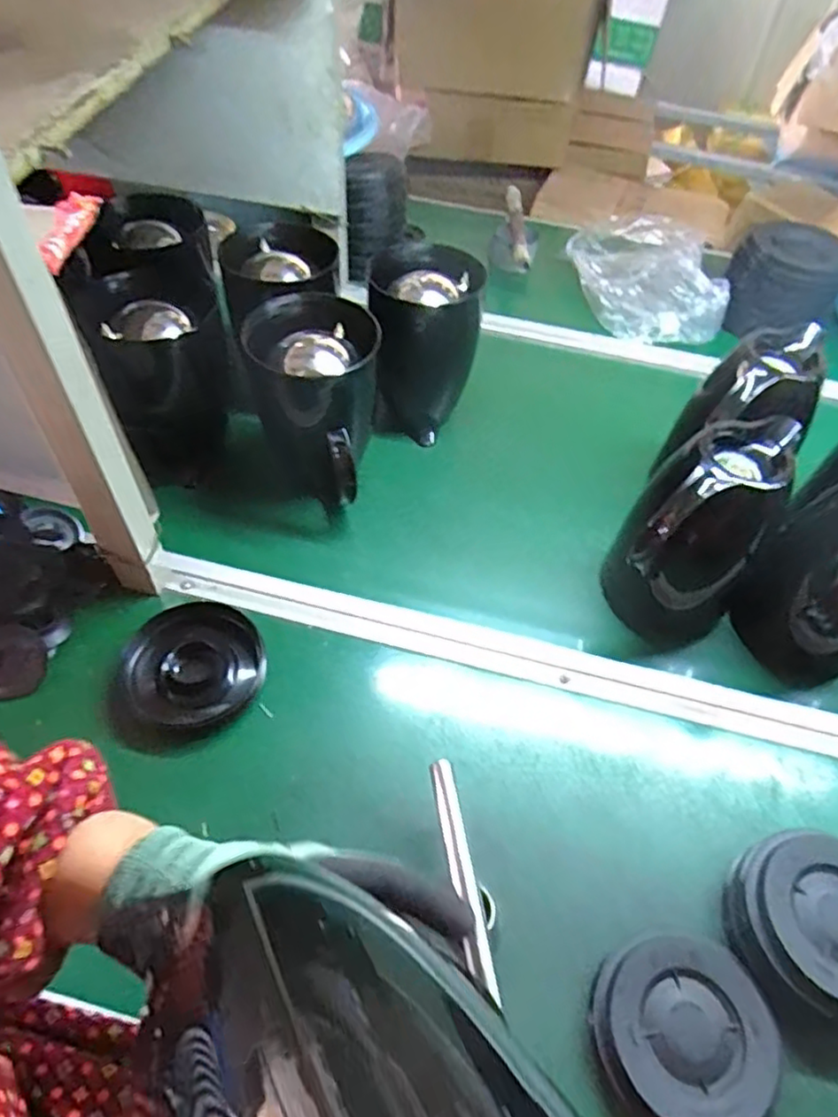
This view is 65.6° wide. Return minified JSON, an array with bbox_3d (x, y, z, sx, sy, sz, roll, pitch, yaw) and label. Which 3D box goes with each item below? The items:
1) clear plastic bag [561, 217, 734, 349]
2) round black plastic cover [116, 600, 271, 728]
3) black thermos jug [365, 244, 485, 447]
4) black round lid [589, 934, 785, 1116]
[{"bbox_3d":[0.357,-0.441,1.008,0.197,0.074,0.275,-6,53,-9],"label":"clear plastic bag"},{"bbox_3d":[-0.200,0.094,0.580,0.117,0.028,0.109,2,52,-3],"label":"round black plastic cover"},{"bbox_3d":[0.004,-0.243,0.761,0.122,0.181,0.138,1,52,-4],"label":"black thermos jug"},{"bbox_3d":[0.178,0.322,0.441,0.113,0.039,0.106,2,52,-3],"label":"black round lid"}]

